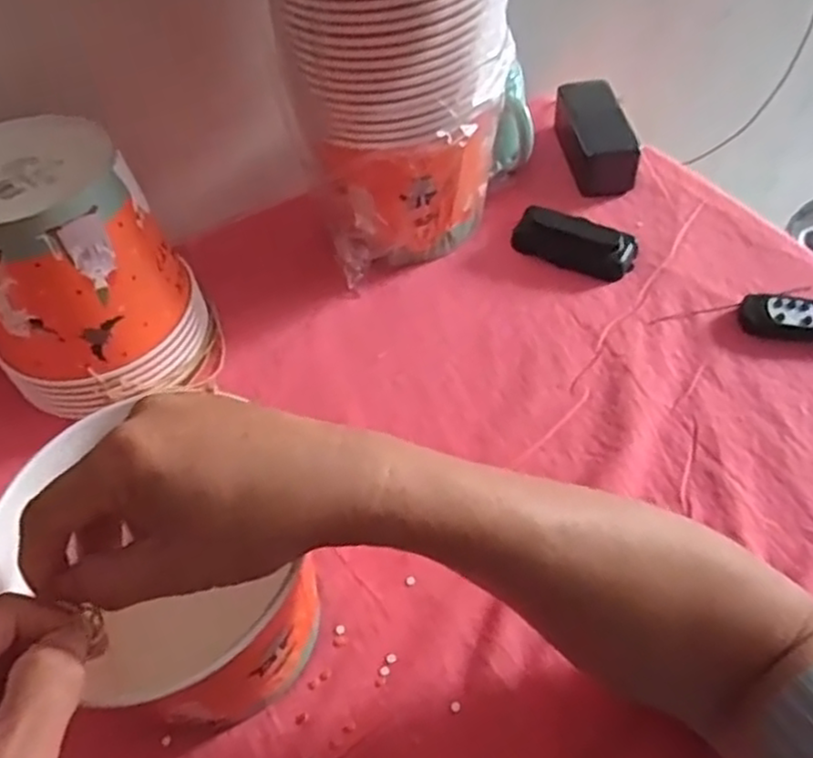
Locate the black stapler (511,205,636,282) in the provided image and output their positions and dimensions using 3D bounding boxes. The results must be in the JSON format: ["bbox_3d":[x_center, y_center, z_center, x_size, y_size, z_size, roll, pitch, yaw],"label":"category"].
[{"bbox_3d":[0.149,-0.122,0.637,0.103,0.022,0.049,26,58,21],"label":"black stapler"}]

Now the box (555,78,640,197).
[{"bbox_3d":[0.190,-0.247,0.722,0.049,0.058,0.144,-6,52,-2],"label":"box"}]

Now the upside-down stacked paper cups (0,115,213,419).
[{"bbox_3d":[-0.242,-0.078,0.532,0.147,0.175,0.139,-1,52,2],"label":"upside-down stacked paper cups"}]

